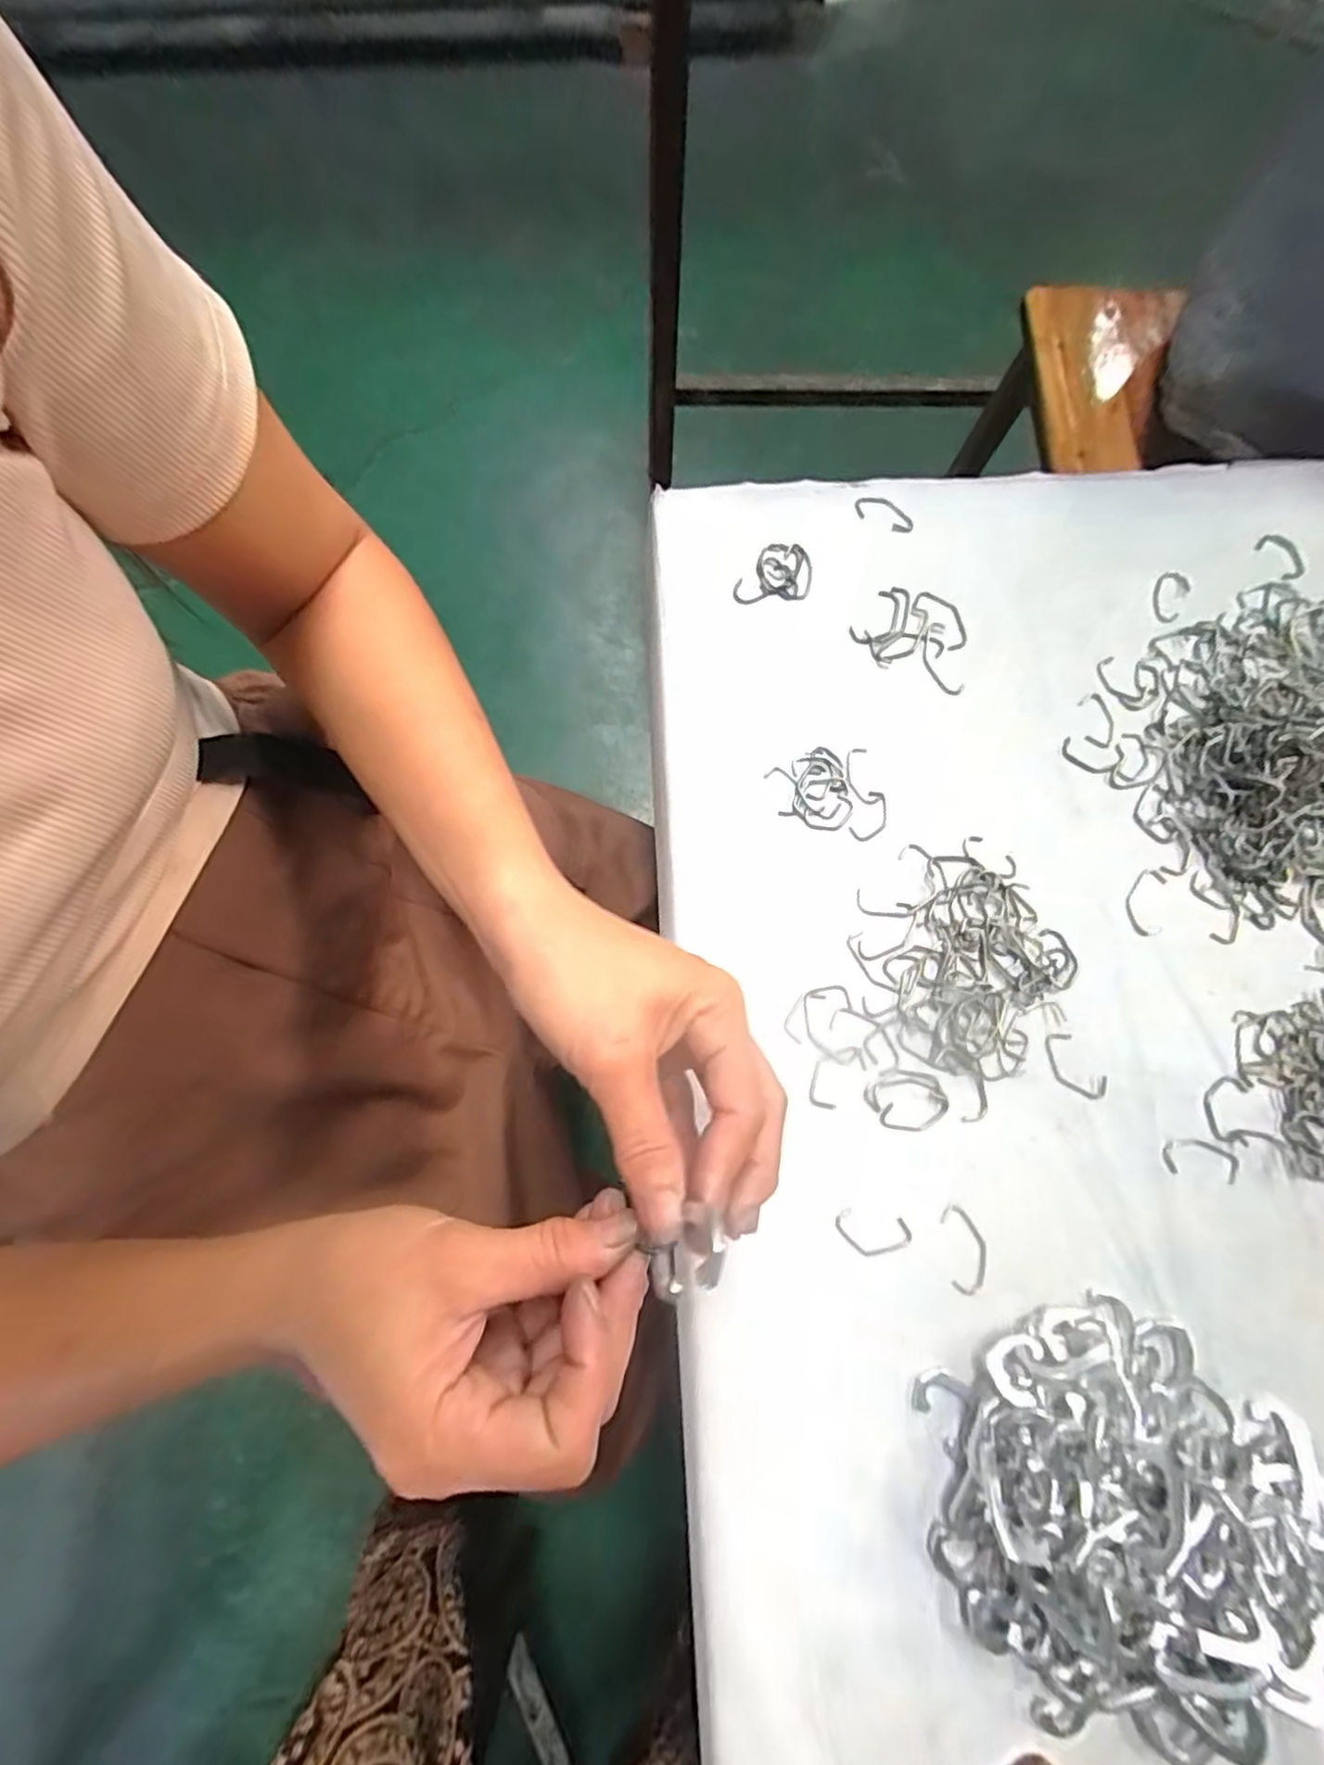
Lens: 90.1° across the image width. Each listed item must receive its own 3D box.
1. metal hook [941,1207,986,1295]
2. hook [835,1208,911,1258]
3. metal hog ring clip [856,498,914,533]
[{"bbox_3d":[0.144,0.174,0.313,0.019,0.004,0.037,-5,75,0],"label":"metal hook"},{"bbox_3d":[0.101,0.168,0.314,0.036,0.004,0.019,11,75,4],"label":"hook"},{"bbox_3d":[0.141,-0.235,0.421,0.038,0.004,0.019,18,76,6],"label":"metal hog ring clip"}]

